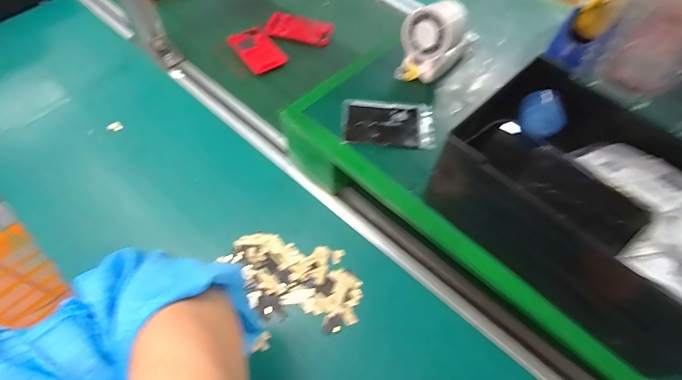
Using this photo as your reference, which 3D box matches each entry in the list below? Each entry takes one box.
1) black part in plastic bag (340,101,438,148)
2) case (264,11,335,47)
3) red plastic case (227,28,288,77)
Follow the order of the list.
[{"bbox_3d":[0.060,-0.085,0.472,0.115,0.008,0.071,4,58,-1],"label":"black part in plastic bag"},{"bbox_3d":[-0.080,-0.315,0.732,0.125,0.017,0.059,14,58,6],"label":"case"},{"bbox_3d":[-0.154,-0.259,0.689,0.072,0.008,0.118,-29,64,-19],"label":"red plastic case"}]

